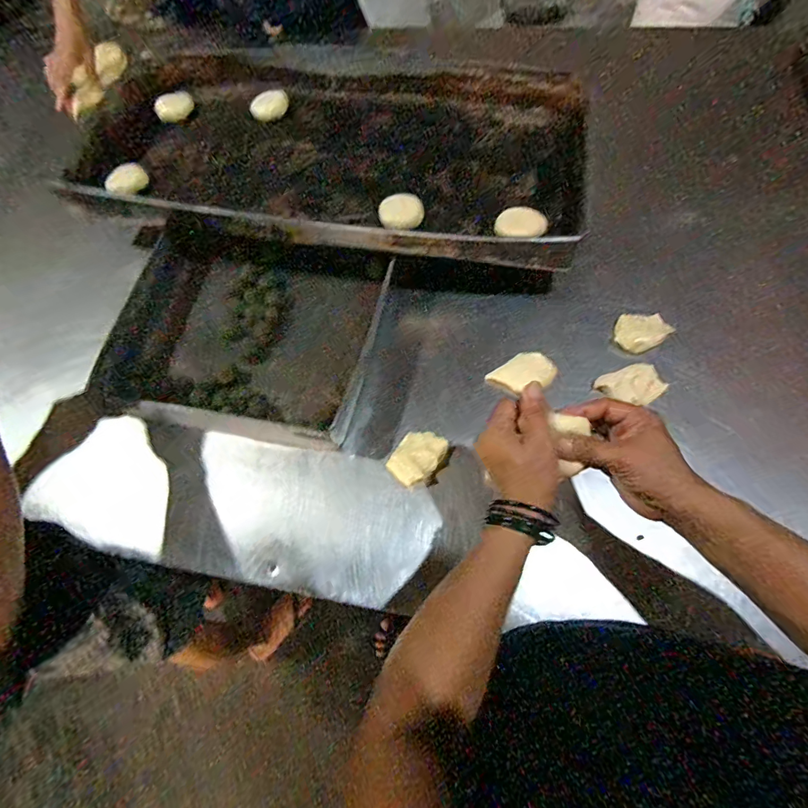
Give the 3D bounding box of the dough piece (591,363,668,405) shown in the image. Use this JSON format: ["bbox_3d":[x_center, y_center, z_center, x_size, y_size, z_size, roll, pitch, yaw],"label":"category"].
[{"bbox_3d":[0.304,-0.024,0.569,0.076,0.025,0.052,-16,67,-1],"label":"dough piece"}]

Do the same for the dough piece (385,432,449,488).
[{"bbox_3d":[0.017,0.070,0.553,0.055,0.027,0.075,30,73,16],"label":"dough piece"}]

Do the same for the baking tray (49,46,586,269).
[{"bbox_3d":[-0.142,-0.433,0.716,0.836,0.059,0.390,11,72,10],"label":"baking tray"}]

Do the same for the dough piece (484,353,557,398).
[{"bbox_3d":[0.166,-0.038,0.592,0.082,0.030,0.056,-31,68,-7],"label":"dough piece"}]

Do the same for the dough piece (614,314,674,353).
[{"bbox_3d":[0.338,-0.107,0.603,0.070,0.019,0.063,-41,70,-11],"label":"dough piece"}]

